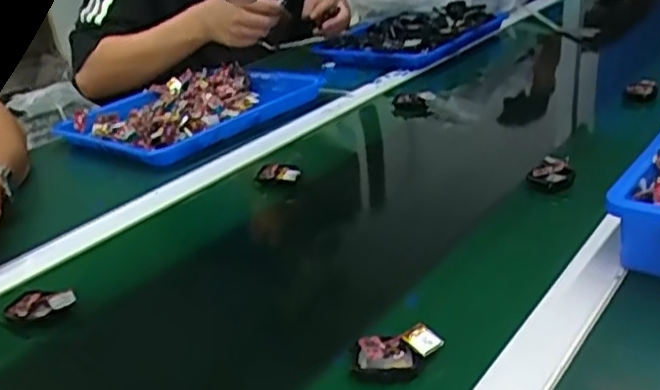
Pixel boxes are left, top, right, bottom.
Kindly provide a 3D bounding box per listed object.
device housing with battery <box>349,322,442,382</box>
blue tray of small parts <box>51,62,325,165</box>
[{"bbox_3d":[0.044,0.106,0.461,0.059,0.019,0.033,-5,25,1],"label":"device housing with battery"},{"bbox_3d":[-0.204,-0.132,1.010,0.254,0.039,0.346,15,32,37],"label":"blue tray of small parts"}]

